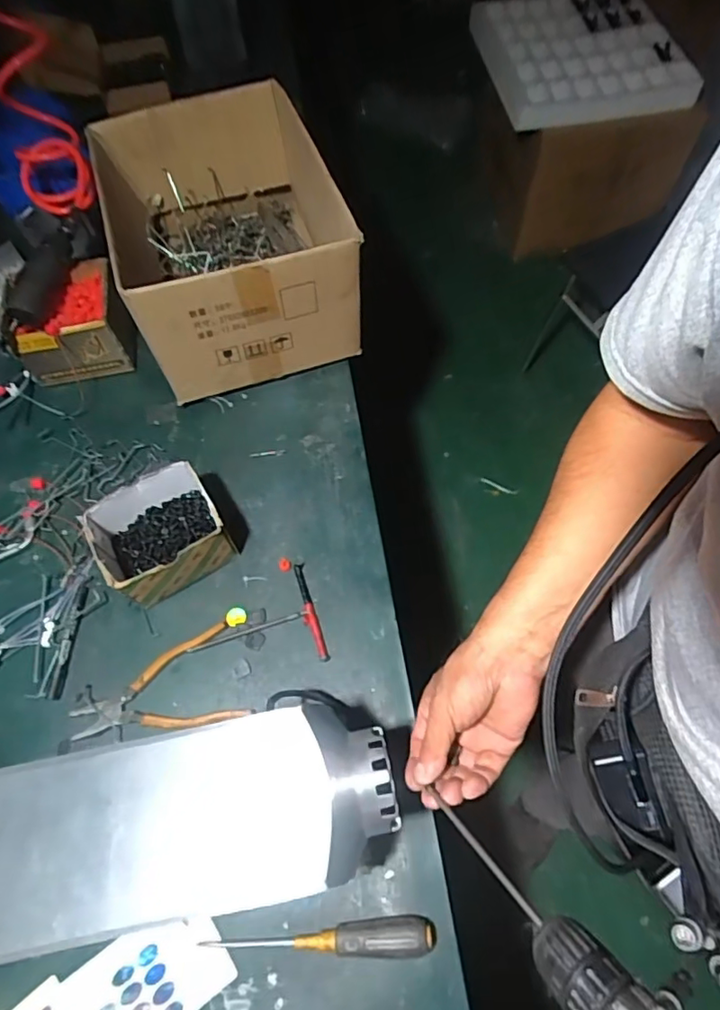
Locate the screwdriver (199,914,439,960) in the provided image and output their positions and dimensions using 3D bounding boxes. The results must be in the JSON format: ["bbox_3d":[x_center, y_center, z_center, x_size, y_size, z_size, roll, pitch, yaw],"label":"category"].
[{"bbox_3d":[-0.040,0.417,0.533,0.223,0.026,0.028,-1,66,2],"label":"screwdriver"}]

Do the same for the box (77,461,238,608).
[{"bbox_3d":[-0.240,0.040,0.674,0.141,0.097,0.119,-31,68,-11],"label":"box"}]

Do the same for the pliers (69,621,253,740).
[{"bbox_3d":[-0.232,0.229,0.636,0.192,0.011,0.108,-25,67,-8],"label":"pliers"}]

